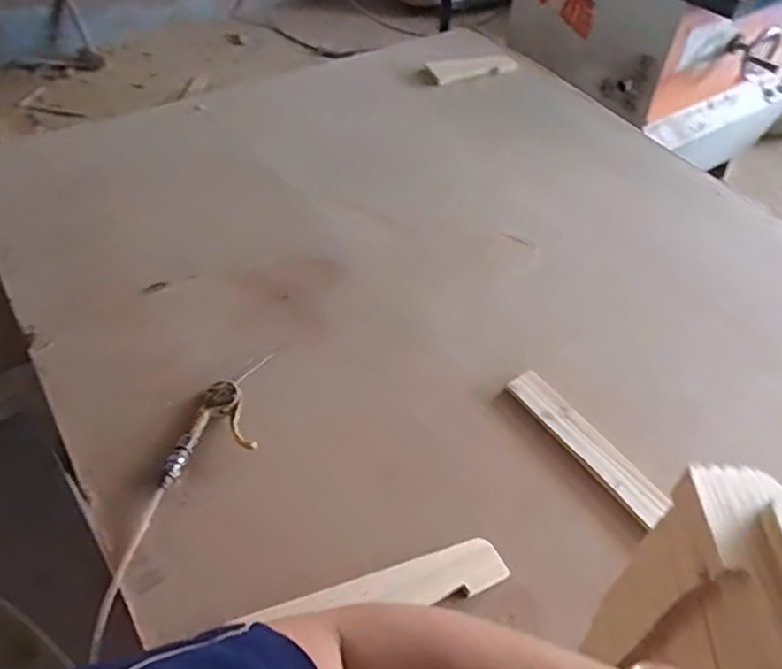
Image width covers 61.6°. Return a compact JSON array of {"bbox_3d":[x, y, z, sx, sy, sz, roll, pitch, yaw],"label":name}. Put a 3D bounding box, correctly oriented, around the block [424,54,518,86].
[{"bbox_3d":[0.191,-0.639,1.573,0.230,0.023,0.067,-16,52,-17],"label":"block"}]

